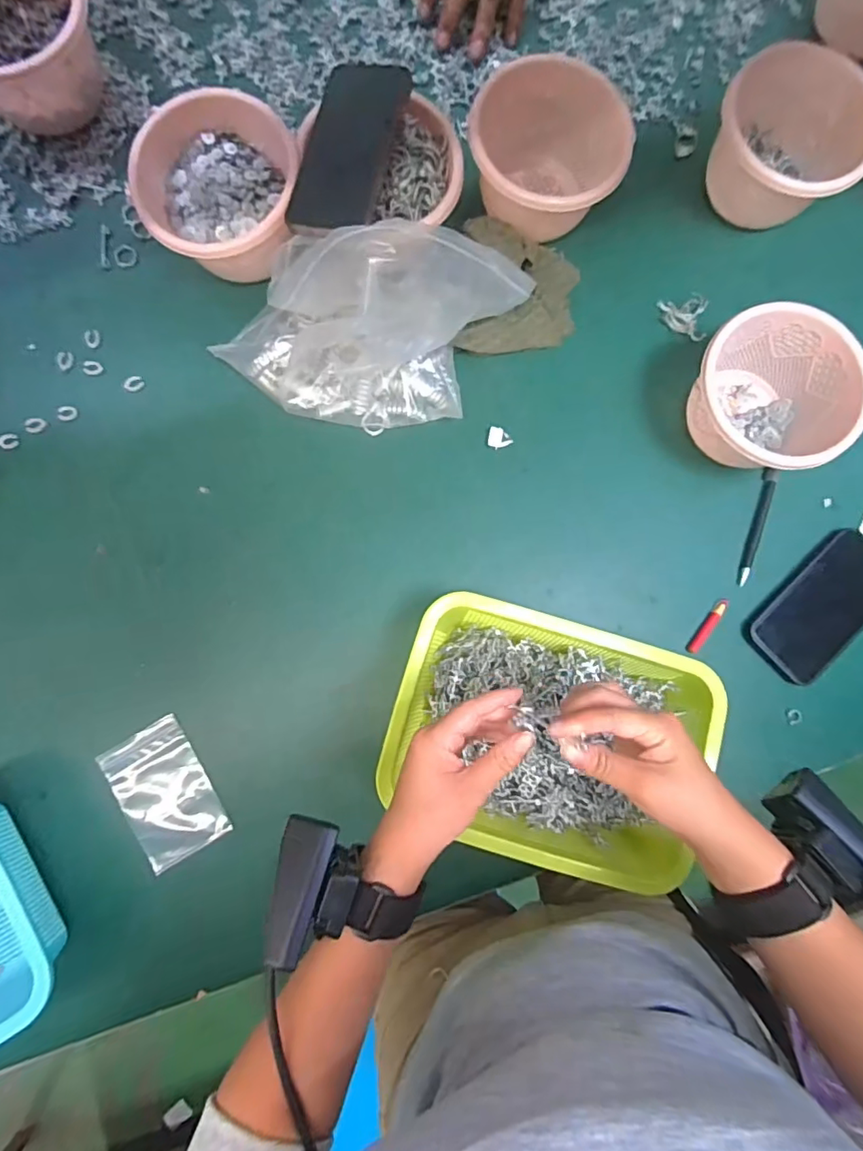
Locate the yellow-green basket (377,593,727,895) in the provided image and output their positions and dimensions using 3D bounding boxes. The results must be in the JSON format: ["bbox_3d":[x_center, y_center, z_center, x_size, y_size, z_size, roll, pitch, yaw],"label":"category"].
[{"bbox_3d":[0.100,0.139,0.454,0.264,0.063,0.200,16,85,0],"label":"yellow-green basket"}]

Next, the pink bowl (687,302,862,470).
[{"bbox_3d":[0.316,-0.168,0.499,0.143,0.086,0.140,0,85,-2],"label":"pink bowl"}]

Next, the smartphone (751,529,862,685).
[{"bbox_3d":[0.397,0.030,0.520,0.158,0.013,0.083,-45,88,-5],"label":"smartphone"}]

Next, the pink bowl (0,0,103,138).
[{"bbox_3d":[-0.390,-0.506,0.497,0.145,0.095,0.120,-41,88,-4],"label":"pink bowl"}]

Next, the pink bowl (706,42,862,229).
[{"bbox_3d":[0.355,-0.433,0.526,0.140,0.082,0.129,0,85,-2],"label":"pink bowl"}]

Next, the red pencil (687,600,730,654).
[{"bbox_3d":[0.275,0.051,0.515,0.012,0.005,0.064,37,85,1],"label":"red pencil"}]

